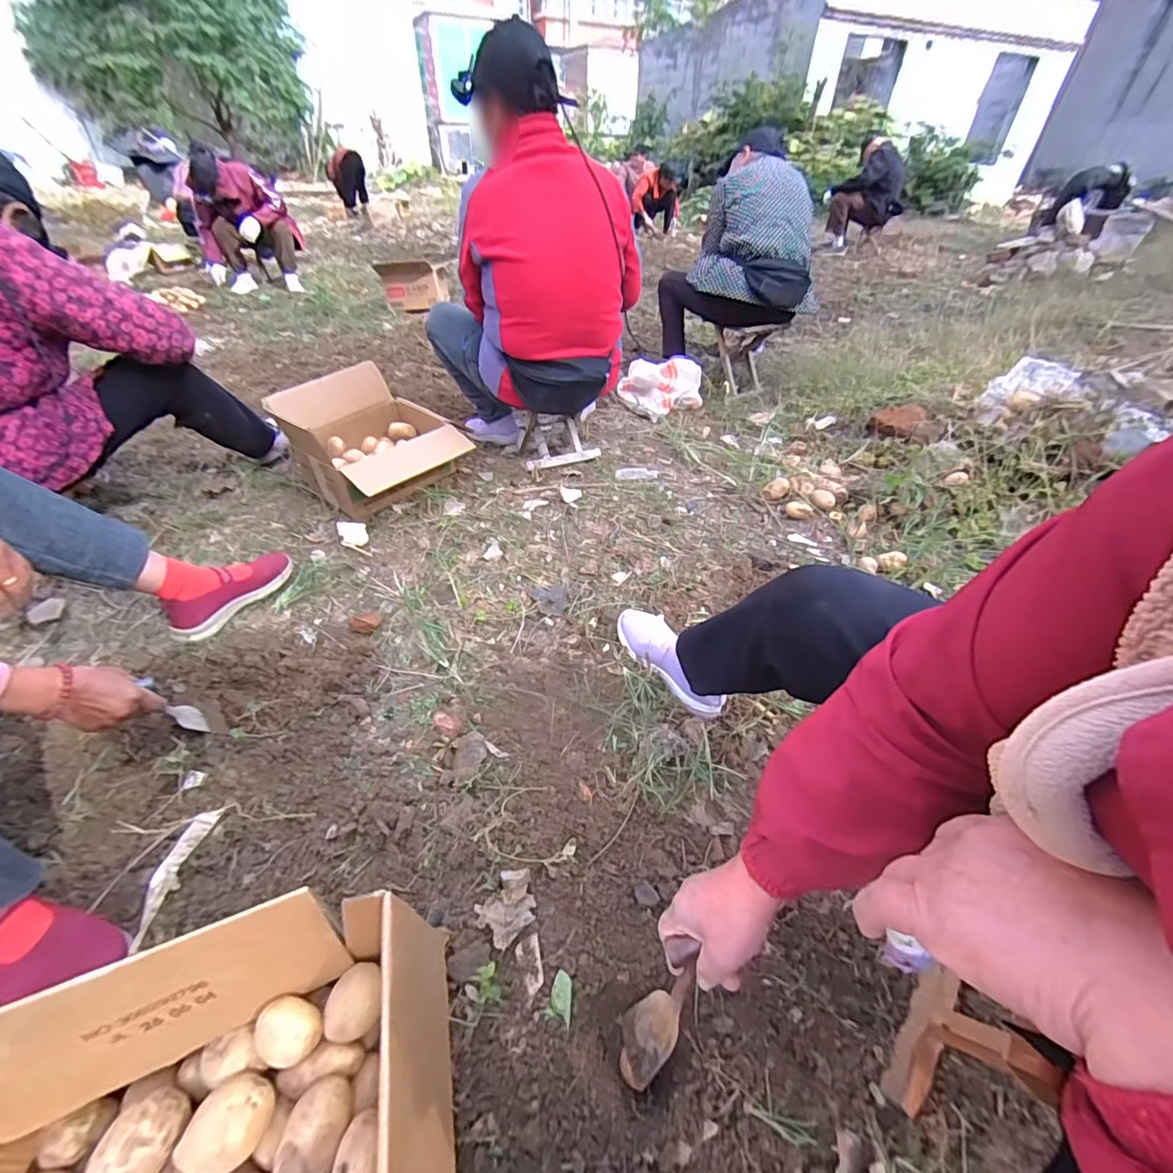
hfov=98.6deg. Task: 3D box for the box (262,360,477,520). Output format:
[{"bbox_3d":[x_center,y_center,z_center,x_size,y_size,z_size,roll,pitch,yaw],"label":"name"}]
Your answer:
[{"bbox_3d":[-0.573,-0.391,1.388,0.397,0.273,0.380,-32,51,-32],"label":"box"}]

